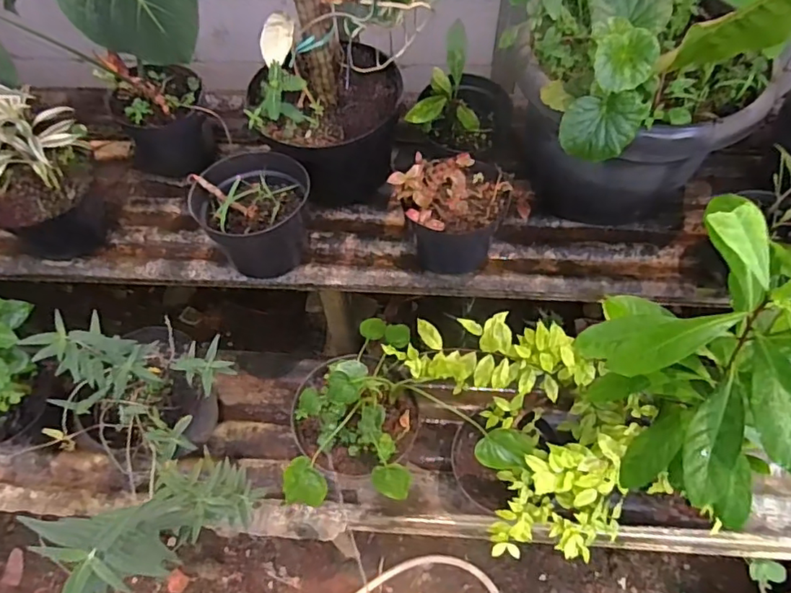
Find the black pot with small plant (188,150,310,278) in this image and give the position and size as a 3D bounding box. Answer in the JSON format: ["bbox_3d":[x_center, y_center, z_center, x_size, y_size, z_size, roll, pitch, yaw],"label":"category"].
[{"bbox_3d":[-0.233,-0.139,0.917,0.168,0.140,0.158,-1,58,1],"label":"black pot with small plant"}]

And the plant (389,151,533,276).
[{"bbox_3d":[0.112,-0.142,0.936,0.223,0.127,0.165,-5,58,-1],"label":"plant"}]

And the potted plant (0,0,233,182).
[{"bbox_3d":[-0.428,-0.404,0.923,0.248,0.434,0.169,36,66,22],"label":"potted plant"}]

